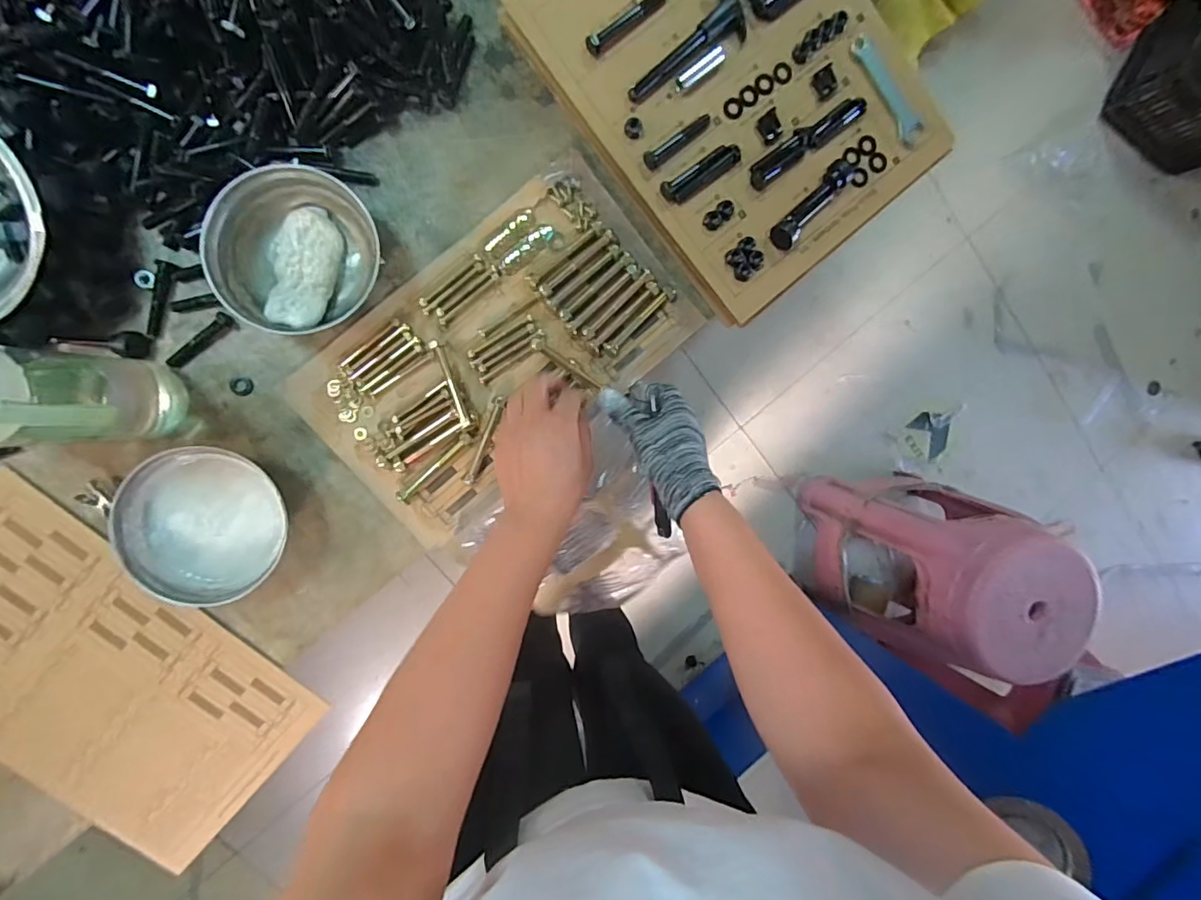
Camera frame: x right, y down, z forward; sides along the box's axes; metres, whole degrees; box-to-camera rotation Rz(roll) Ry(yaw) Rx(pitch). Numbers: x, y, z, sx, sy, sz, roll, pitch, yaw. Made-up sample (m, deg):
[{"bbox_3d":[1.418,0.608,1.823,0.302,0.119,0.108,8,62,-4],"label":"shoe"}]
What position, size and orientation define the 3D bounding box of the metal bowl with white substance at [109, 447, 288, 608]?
[{"bbox_3d":[-0.377,0.071,0.504,0.145,0.046,0.146,-1,95,-8],"label":"metal bowl with white substance"}]

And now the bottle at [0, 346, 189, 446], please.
[{"bbox_3d":[-0.418,-0.042,0.409,0.069,0.203,0.072,-2,94,-7],"label":"bottle"}]

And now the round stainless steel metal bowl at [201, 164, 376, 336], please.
[{"bbox_3d":[-0.292,-0.188,0.493,0.134,0.046,0.145,-1,95,-8],"label":"round stainless steel metal bowl"}]

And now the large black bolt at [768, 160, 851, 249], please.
[{"bbox_3d":[0.214,-0.249,0.524,0.024,0.028,0.107,42,88,-9],"label":"large black bolt"}]

